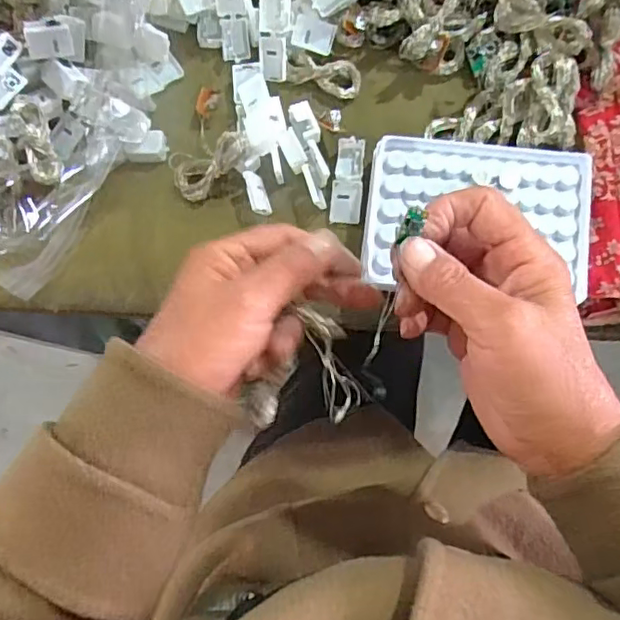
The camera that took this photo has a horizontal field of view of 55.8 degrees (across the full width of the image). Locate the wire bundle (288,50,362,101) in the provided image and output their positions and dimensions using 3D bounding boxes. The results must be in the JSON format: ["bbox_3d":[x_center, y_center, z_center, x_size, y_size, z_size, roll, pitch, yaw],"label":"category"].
[{"bbox_3d":[0.010,-0.158,0.394,0.048,0.009,0.023,14,82,5],"label":"wire bundle"}]

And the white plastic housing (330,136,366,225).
[{"bbox_3d":[0.025,-0.083,0.378,0.019,0.007,0.054,6,81,4],"label":"white plastic housing"}]

